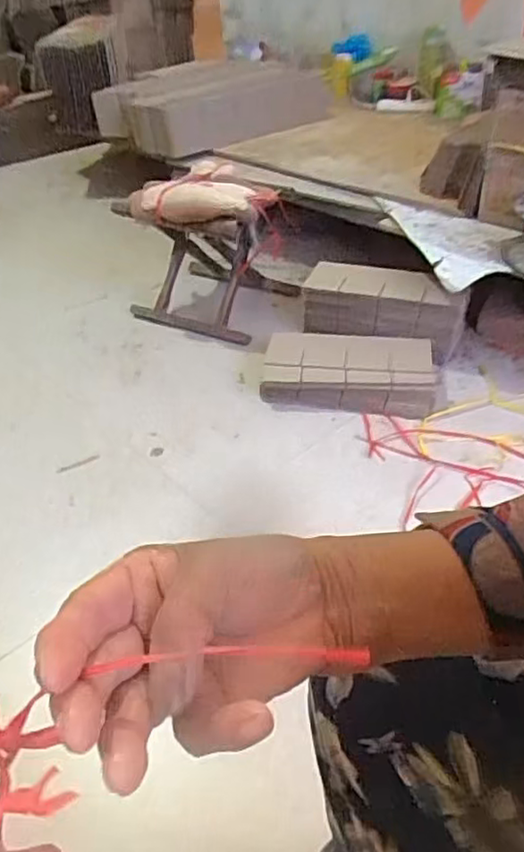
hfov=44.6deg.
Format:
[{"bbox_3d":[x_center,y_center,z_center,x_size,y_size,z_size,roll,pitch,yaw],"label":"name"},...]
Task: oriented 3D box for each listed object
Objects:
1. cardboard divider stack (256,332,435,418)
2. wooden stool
[{"bbox_3d":[0.178,-0.112,1.337,0.353,0.074,0.203,4,40,10],"label":"cardboard divider stack"},{"bbox_3d":[-0.128,-0.446,1.576,0.365,0.318,0.301,19,46,25],"label":"wooden stool"}]

